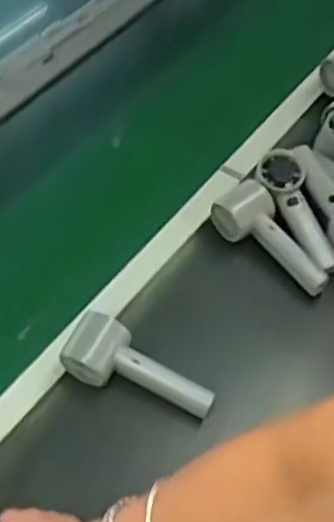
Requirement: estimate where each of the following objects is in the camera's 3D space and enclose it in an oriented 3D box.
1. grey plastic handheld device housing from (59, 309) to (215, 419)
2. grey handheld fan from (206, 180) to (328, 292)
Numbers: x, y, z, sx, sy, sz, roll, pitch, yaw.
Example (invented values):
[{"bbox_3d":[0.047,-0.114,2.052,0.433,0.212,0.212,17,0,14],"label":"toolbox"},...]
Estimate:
[{"bbox_3d":[-0.027,0.111,0.703,0.155,0.052,0.050,27,55,0],"label":"grey plastic handheld device housing"},{"bbox_3d":[0.126,-0.026,0.815,0.158,0.051,0.055,44,63,13],"label":"grey handheld fan"}]

